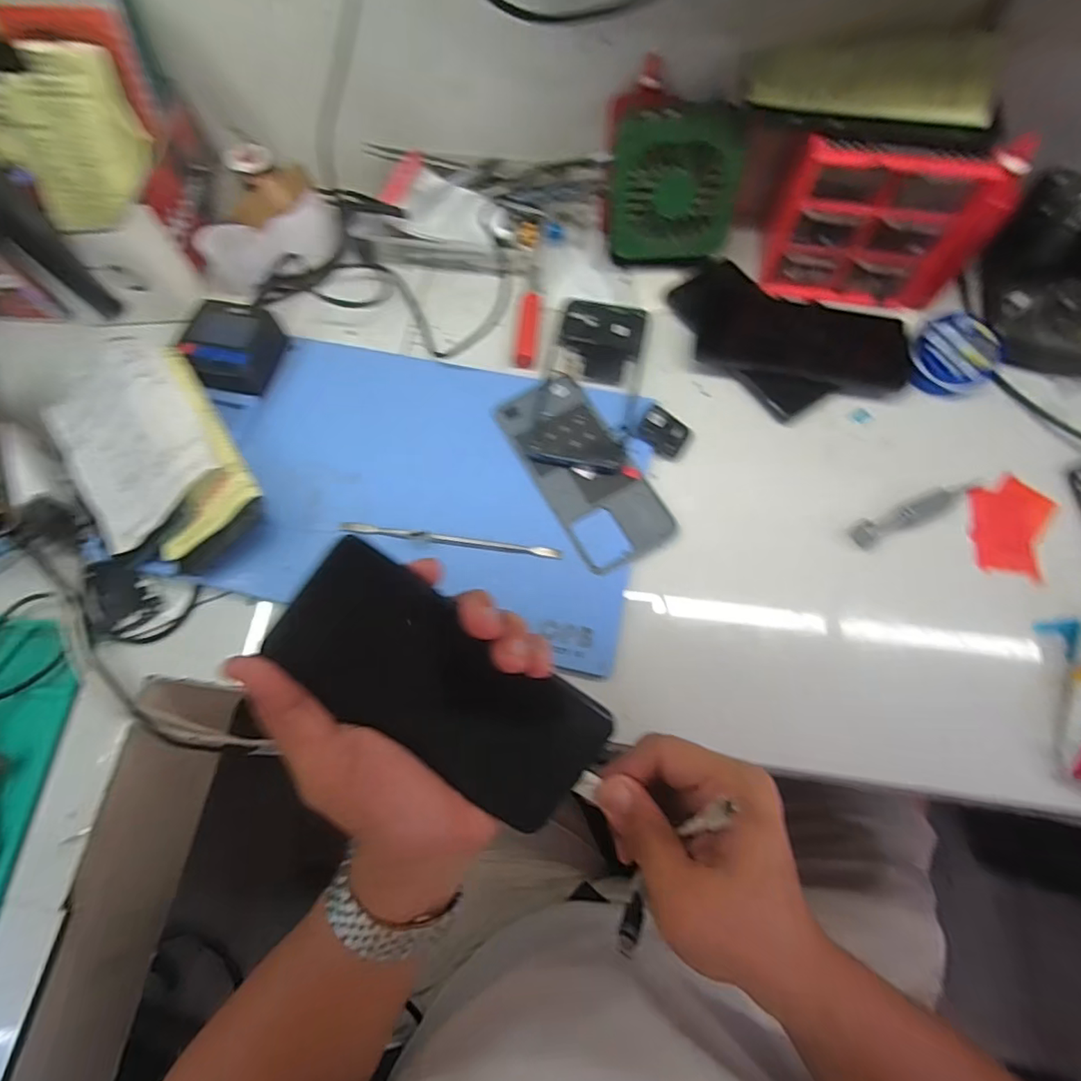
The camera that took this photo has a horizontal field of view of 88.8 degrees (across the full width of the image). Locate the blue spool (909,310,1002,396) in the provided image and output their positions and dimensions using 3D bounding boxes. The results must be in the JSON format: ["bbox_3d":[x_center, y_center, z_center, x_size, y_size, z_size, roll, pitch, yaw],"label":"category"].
[{"bbox_3d":[0.329,-0.150,0.440,0.064,0.026,0.060,-1,69,2],"label":"blue spool"}]

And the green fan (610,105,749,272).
[{"bbox_3d":[0.106,-0.277,0.447,0.096,0.111,0.032,0,50,2],"label":"green fan"}]

